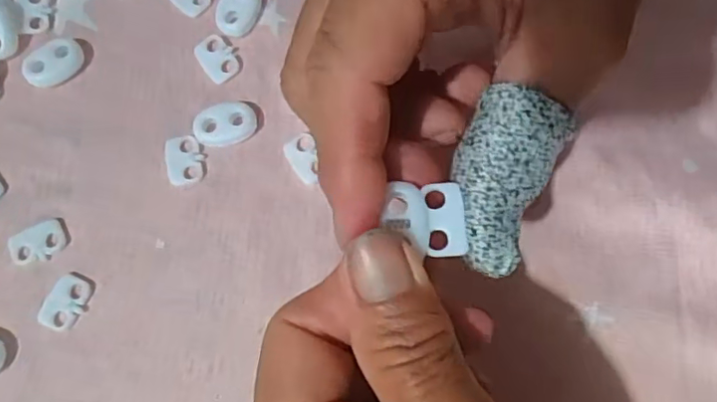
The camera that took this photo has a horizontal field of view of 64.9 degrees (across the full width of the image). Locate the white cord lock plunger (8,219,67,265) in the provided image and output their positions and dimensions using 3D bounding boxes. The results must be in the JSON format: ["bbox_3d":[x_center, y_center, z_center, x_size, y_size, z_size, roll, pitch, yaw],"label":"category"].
[{"bbox_3d":[-0.111,0.015,0.195,0.019,0.004,0.012,-29,78,-7],"label":"white cord lock plunger"}]

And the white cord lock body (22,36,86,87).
[{"bbox_3d":[-0.113,-0.051,0.209,0.022,0.007,0.013,-36,79,-8],"label":"white cord lock body"}]

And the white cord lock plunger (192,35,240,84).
[{"bbox_3d":[-0.053,-0.054,0.211,0.013,0.004,0.019,-36,79,-8],"label":"white cord lock plunger"}]

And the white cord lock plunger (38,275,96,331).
[{"bbox_3d":[-0.098,0.034,0.190,0.013,0.004,0.018,27,78,7],"label":"white cord lock plunger"}]

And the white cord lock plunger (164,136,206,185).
[{"bbox_3d":[-0.063,-0.015,0.203,0.013,0.004,0.018,-17,77,-4],"label":"white cord lock plunger"}]

